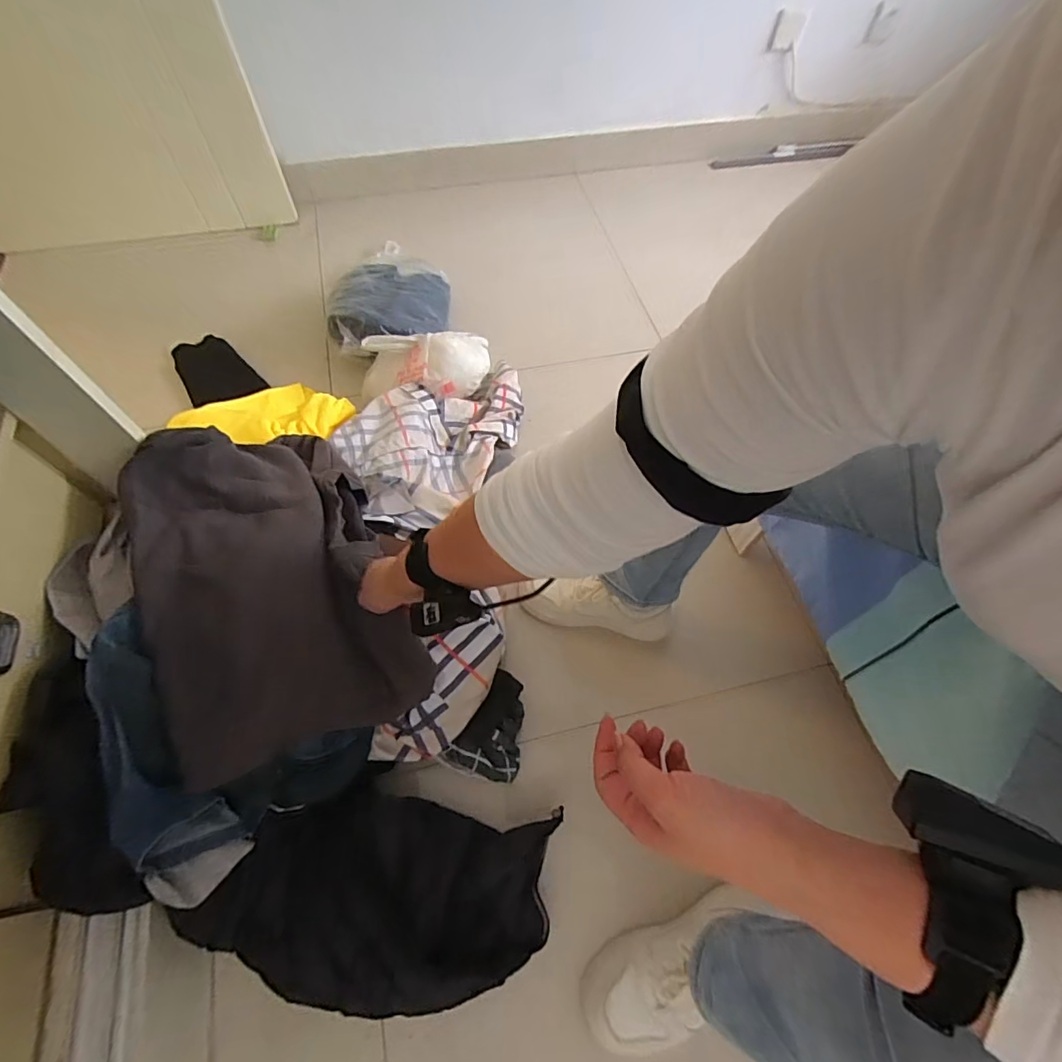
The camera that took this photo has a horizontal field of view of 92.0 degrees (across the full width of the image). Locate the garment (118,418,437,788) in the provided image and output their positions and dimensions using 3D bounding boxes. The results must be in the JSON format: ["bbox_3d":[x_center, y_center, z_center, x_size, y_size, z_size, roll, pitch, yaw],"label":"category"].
[{"bbox_3d":[-0.365,0.037,0.709,0.291,0.121,0.515,-25,65,-14],"label":"garment"}]

